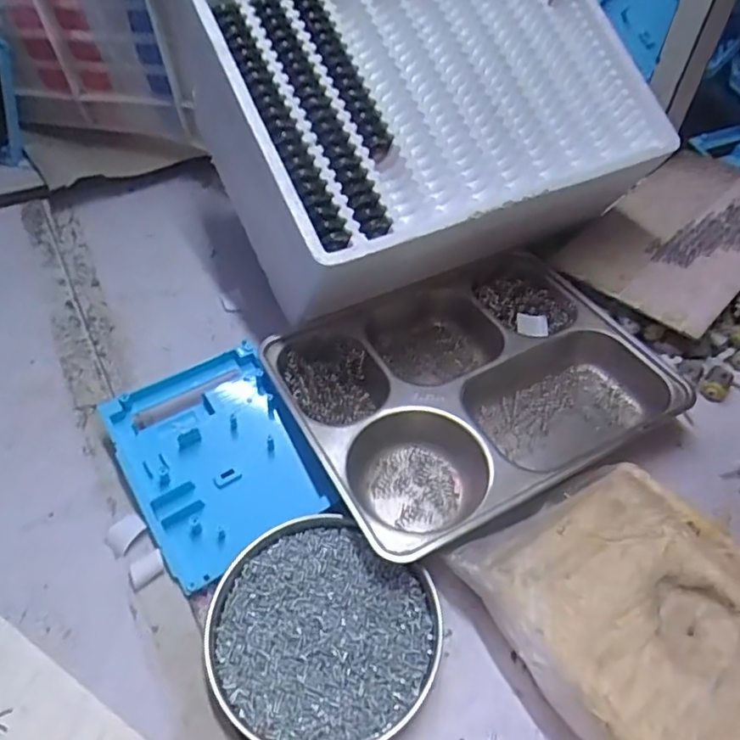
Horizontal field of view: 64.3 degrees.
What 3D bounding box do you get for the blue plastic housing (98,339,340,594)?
[{"bbox_3d":[-0.113,0.061,0.431,0.119,0.030,0.163,-22,53,-21],"label":"blue plastic housing"}]

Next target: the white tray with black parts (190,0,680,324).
[{"bbox_3d":[0.053,-0.232,0.533,0.380,0.136,0.286,-22,81,-21],"label":"white tray with black parts"}]

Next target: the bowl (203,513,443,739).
[{"bbox_3d":[-0.031,0.158,0.356,0.134,0.019,0.124,2,48,-2],"label":"bowl"}]

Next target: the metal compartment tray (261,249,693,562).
[{"bbox_3d":[0.078,0.005,0.482,0.286,0.036,0.238,-22,53,-21],"label":"metal compartment tray"}]

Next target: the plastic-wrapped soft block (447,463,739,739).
[{"bbox_3d":[0.175,0.160,0.349,0.153,0.040,0.213,-29,56,-26],"label":"plastic-wrapped soft block"}]

